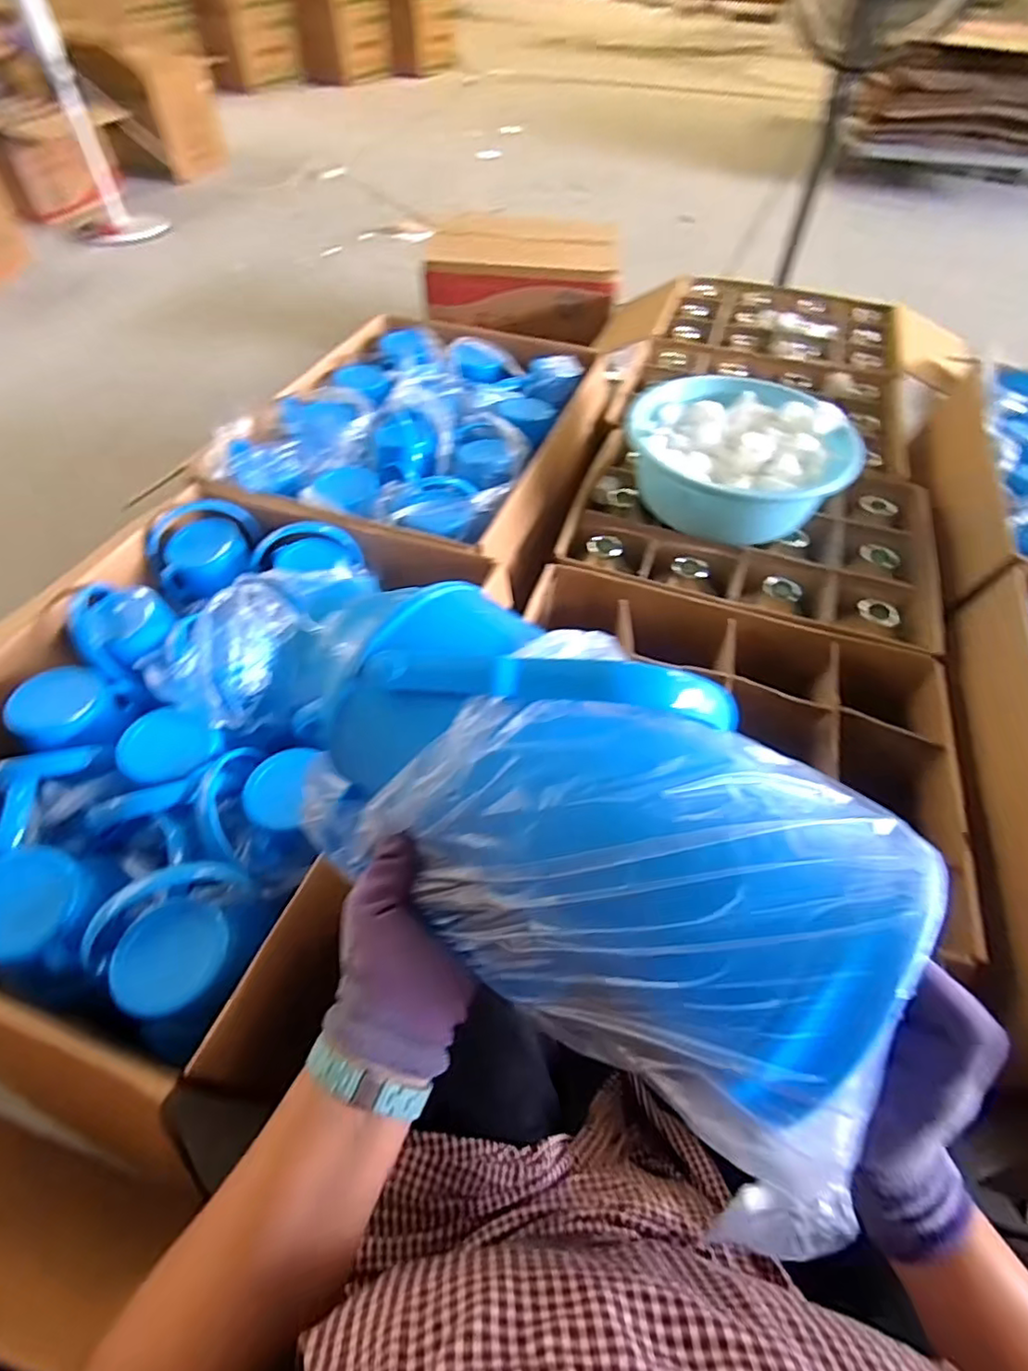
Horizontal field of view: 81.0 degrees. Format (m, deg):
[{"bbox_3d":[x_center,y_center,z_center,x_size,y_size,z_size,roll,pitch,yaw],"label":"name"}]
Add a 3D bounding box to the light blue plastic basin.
[{"bbox_3d":[0.379,-0.385,1.056,0.359,0.146,0.324,9,53,6],"label":"light blue plastic basin"}]

